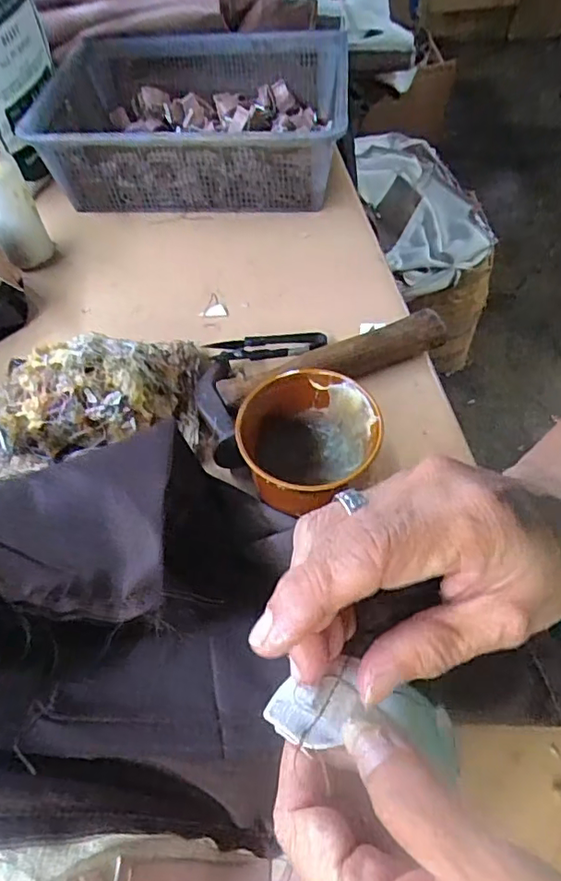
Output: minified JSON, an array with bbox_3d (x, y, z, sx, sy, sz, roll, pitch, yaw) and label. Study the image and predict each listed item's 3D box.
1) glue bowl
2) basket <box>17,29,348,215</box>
[{"bbox_3d":[0.019,0.007,0.355,0.083,0.058,0.086,-2,53,3],"label":"glue bowl"},{"bbox_3d":[-0.091,-0.337,0.598,0.316,0.097,0.235,1,53,6],"label":"basket"}]

